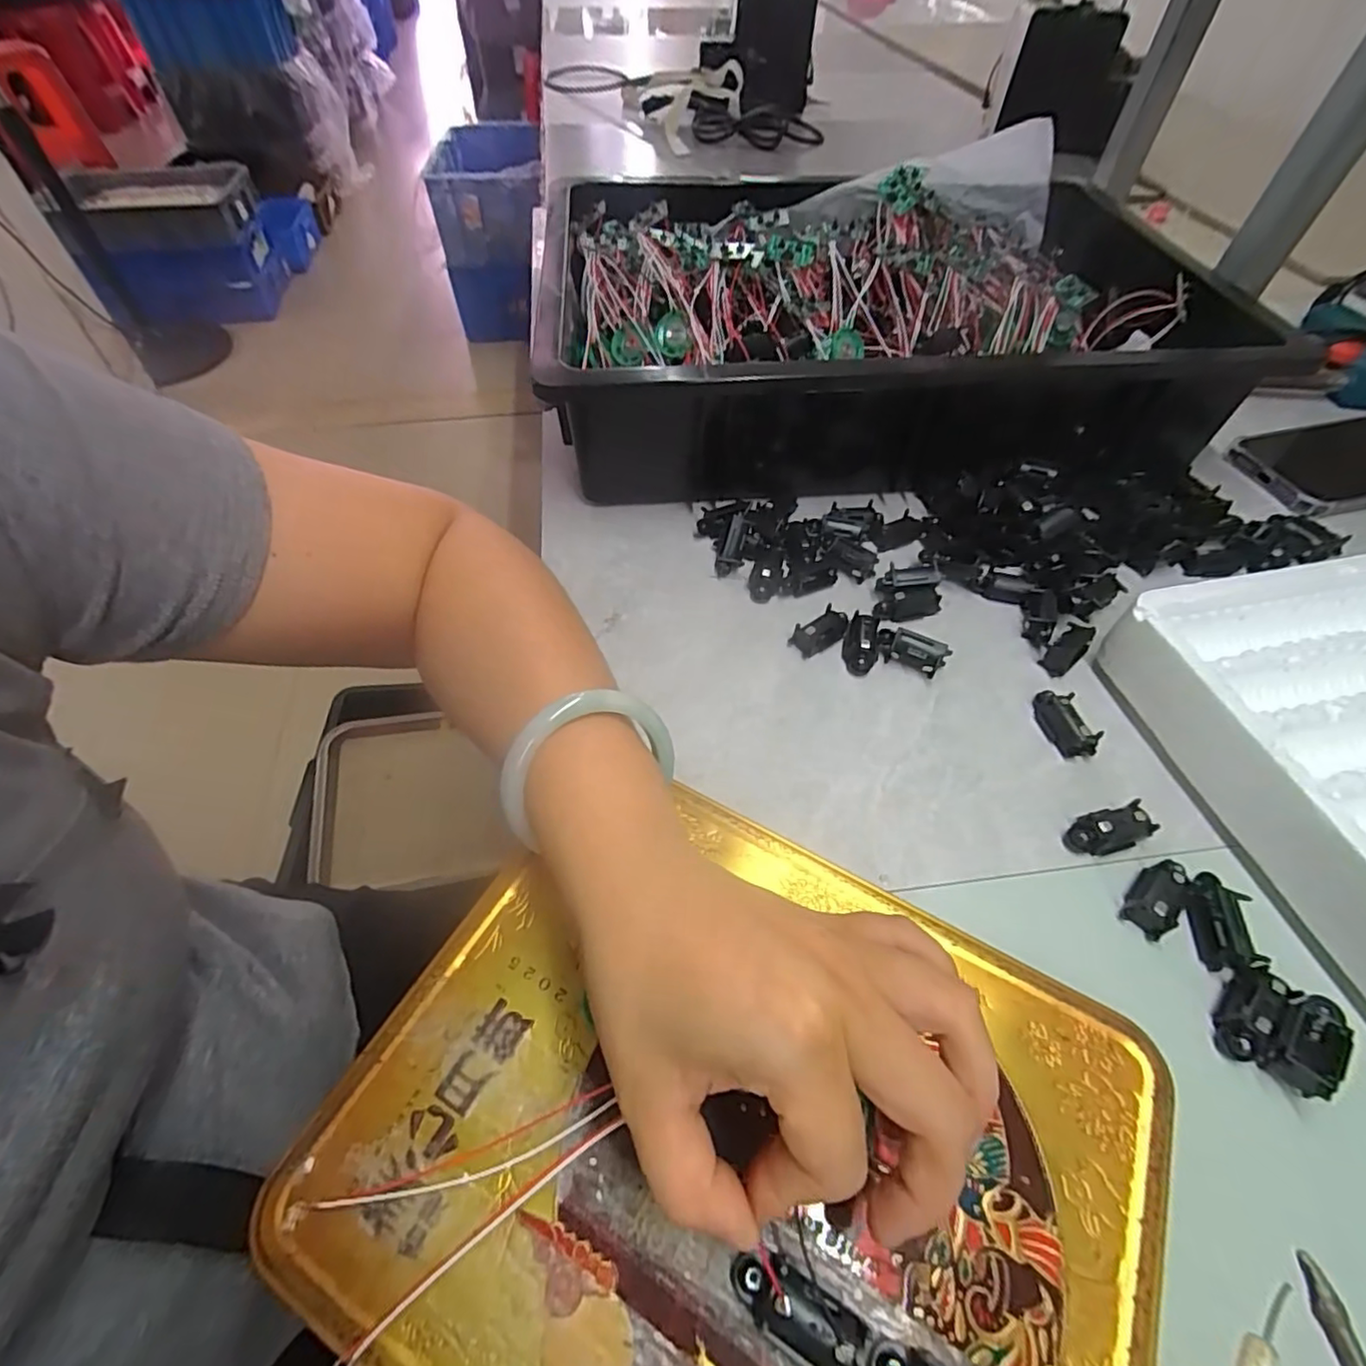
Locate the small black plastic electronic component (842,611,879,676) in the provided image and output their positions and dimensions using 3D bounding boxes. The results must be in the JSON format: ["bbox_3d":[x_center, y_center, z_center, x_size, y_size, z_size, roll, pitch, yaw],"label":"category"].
[{"bbox_3d":[0.095,-0.022,0.331,0.017,0.013,0.035,8,53,5],"label":"small black plastic electronic component"}]

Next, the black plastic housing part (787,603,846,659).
[{"bbox_3d":[0.075,-0.028,0.338,0.033,0.013,0.018,-34,61,-24],"label":"black plastic housing part"}]

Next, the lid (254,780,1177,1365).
[{"bbox_3d":[0.020,0.139,0.194,0.240,0.018,0.192,28,57,16],"label":"lid"}]

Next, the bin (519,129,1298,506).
[{"bbox_3d":[0.132,-0.251,0.447,0.433,0.098,0.319,-1,54,-4],"label":"bin"}]

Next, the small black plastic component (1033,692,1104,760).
[{"bbox_3d":[0.185,0.018,0.303,0.015,0.010,0.036,-11,54,-9],"label":"small black plastic component"}]

